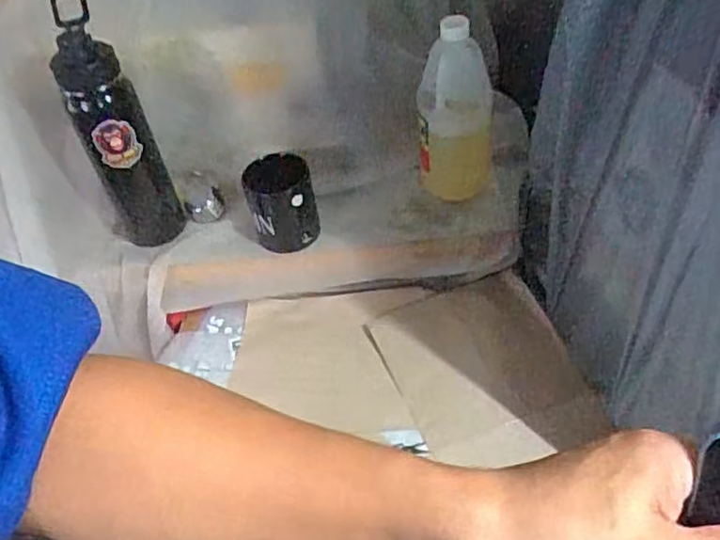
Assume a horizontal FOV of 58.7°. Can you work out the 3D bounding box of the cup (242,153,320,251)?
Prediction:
[{"bbox_3d":[-0.097,-0.077,0.788,0.077,0.115,0.070,-4,45,4],"label":"cup"}]

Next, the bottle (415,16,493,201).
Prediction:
[{"bbox_3d":[0.116,-0.183,0.769,0.091,0.246,0.070,2,46,9],"label":"bottle"}]

